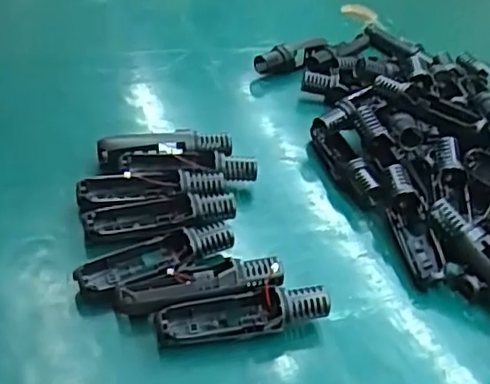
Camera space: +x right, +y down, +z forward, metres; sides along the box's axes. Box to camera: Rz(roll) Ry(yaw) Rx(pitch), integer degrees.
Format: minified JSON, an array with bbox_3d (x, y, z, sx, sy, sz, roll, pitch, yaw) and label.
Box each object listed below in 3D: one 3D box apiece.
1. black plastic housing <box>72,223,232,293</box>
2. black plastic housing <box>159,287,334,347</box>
[{"bbox_3d":[-0.067,0.049,0.469,0.119,0.030,0.032,-14,43,-25],"label":"black plastic housing"},{"bbox_3d":[0.000,0.087,0.437,0.120,0.033,0.029,-3,40,-13],"label":"black plastic housing"}]

